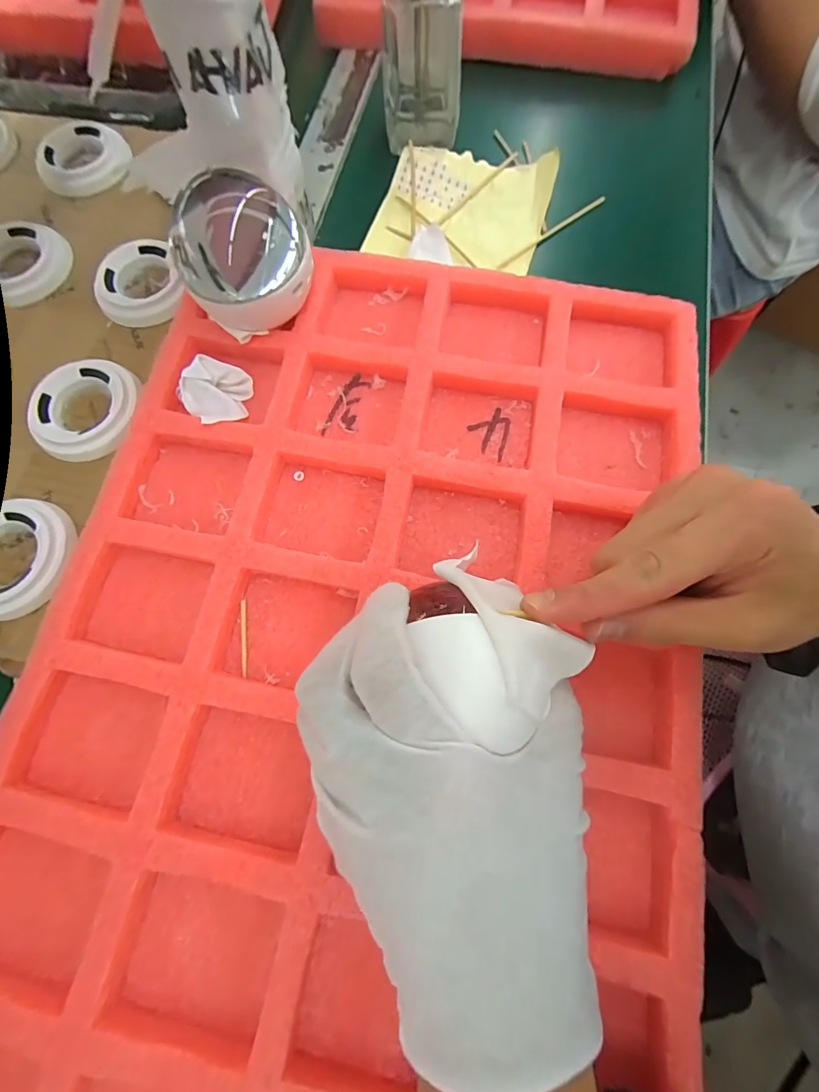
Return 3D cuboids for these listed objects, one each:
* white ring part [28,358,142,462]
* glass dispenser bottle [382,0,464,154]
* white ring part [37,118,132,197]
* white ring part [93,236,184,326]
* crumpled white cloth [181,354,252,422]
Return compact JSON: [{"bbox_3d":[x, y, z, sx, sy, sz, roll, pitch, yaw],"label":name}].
[{"bbox_3d":[-0.210,-0.090,0.269,0.064,0.013,0.070,0,72,0],"label":"white ring part"},{"bbox_3d":[0.010,-0.378,0.298,0.059,0.116,0.065,-1,72,0],"label":"glass dispenser bottle"},{"bbox_3d":[-0.262,-0.313,0.332,0.070,0.012,0.072,-6,72,-2],"label":"white ring part"},{"bbox_3d":[-0.194,-0.188,0.292,0.058,0.012,0.063,-26,74,-8],"label":"white ring part"},{"bbox_3d":[-0.119,-0.096,0.254,0.035,0.018,0.041,2,72,1],"label":"crumpled white cloth"}]

